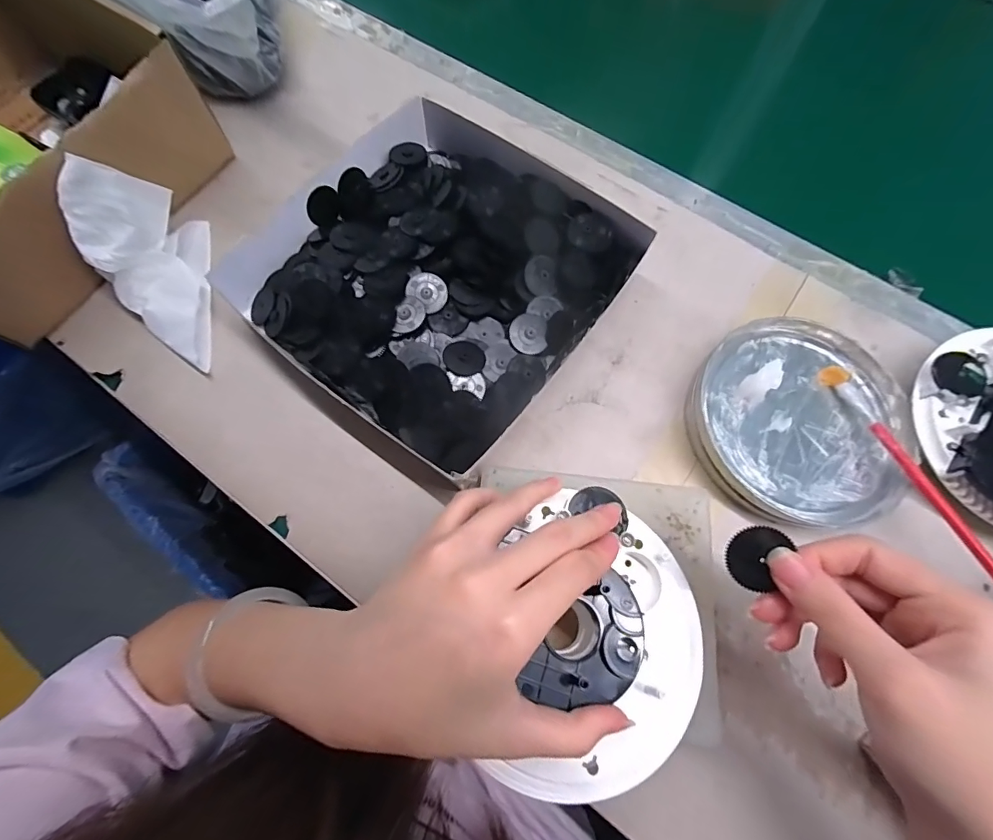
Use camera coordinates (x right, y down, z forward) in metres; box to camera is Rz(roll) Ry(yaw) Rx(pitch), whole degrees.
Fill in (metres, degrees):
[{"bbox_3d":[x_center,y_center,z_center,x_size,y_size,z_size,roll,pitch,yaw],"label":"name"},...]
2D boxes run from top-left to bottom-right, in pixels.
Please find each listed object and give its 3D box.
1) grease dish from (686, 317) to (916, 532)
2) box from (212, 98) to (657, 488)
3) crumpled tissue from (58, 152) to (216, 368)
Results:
[{"bbox_3d":[0.187,-0.001,0.267,0.125,0.022,0.128,0,72,0],"label":"grease dish"},{"bbox_3d":[-0.041,-0.101,0.293,0.223,0.037,0.217,36,75,11],"label":"box"},{"bbox_3d":[-0.224,-0.097,0.271,0.051,0.076,0.116,-7,72,-3],"label":"crumpled tissue"}]

